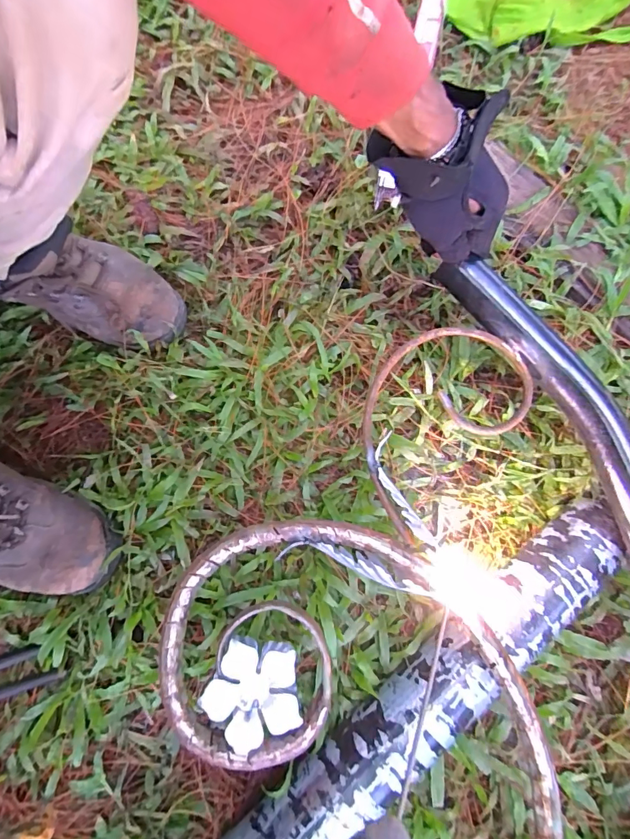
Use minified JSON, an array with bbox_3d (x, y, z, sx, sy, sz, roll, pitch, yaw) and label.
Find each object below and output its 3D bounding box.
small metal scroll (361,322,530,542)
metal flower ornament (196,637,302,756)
[{"bbox_3d":[0.114,-0.008,0.427,0.214,0.012,0.135,-44,81,-7],"label":"small metal scroll"},{"bbox_3d":[-0.052,0.223,0.354,0.074,0.011,0.080,-7,78,0],"label":"metal flower ornament"}]

